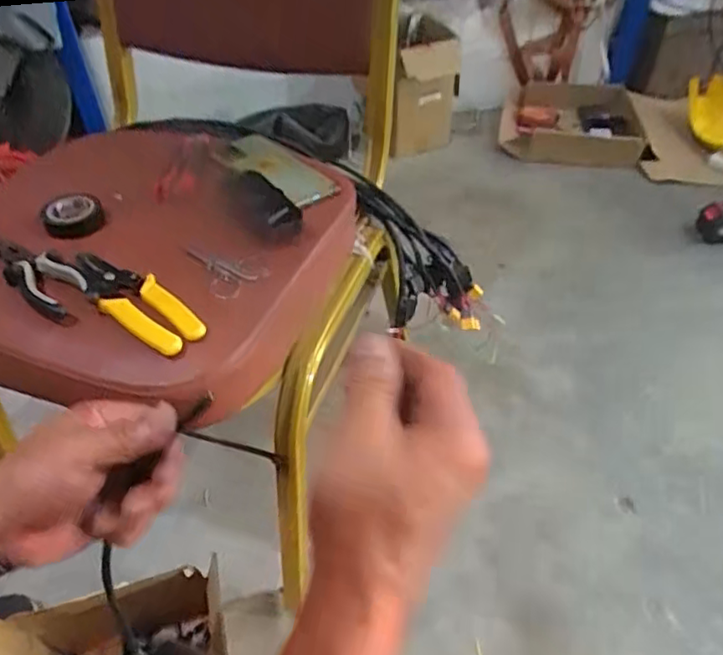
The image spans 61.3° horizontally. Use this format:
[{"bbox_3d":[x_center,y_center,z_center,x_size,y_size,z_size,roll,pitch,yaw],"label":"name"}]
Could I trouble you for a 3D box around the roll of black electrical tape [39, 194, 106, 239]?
[{"bbox_3d":[-0.288,-0.111,0.612,0.055,0.023,0.049,-25,48,-21],"label":"roll of black electrical tape"}]

